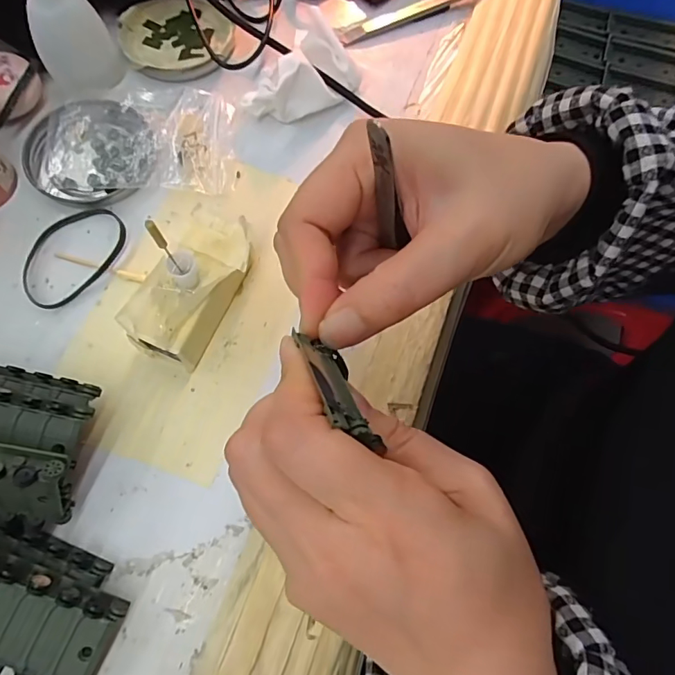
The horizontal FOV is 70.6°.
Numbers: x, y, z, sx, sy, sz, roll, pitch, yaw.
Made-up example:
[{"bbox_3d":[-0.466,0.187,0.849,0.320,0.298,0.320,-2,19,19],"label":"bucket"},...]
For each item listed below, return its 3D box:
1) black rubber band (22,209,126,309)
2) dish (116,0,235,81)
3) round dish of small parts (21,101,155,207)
[{"bbox_3d":[-0.160,-0.051,0.287,0.047,0.004,0.070,41,74,11],"label":"black rubber band"},{"bbox_3d":[-0.115,-0.214,0.345,0.078,0.015,0.075,1,70,-2],"label":"dish"},{"bbox_3d":[-0.159,-0.120,0.306,0.081,0.011,0.077,1,70,-2],"label":"round dish of small parts"}]

